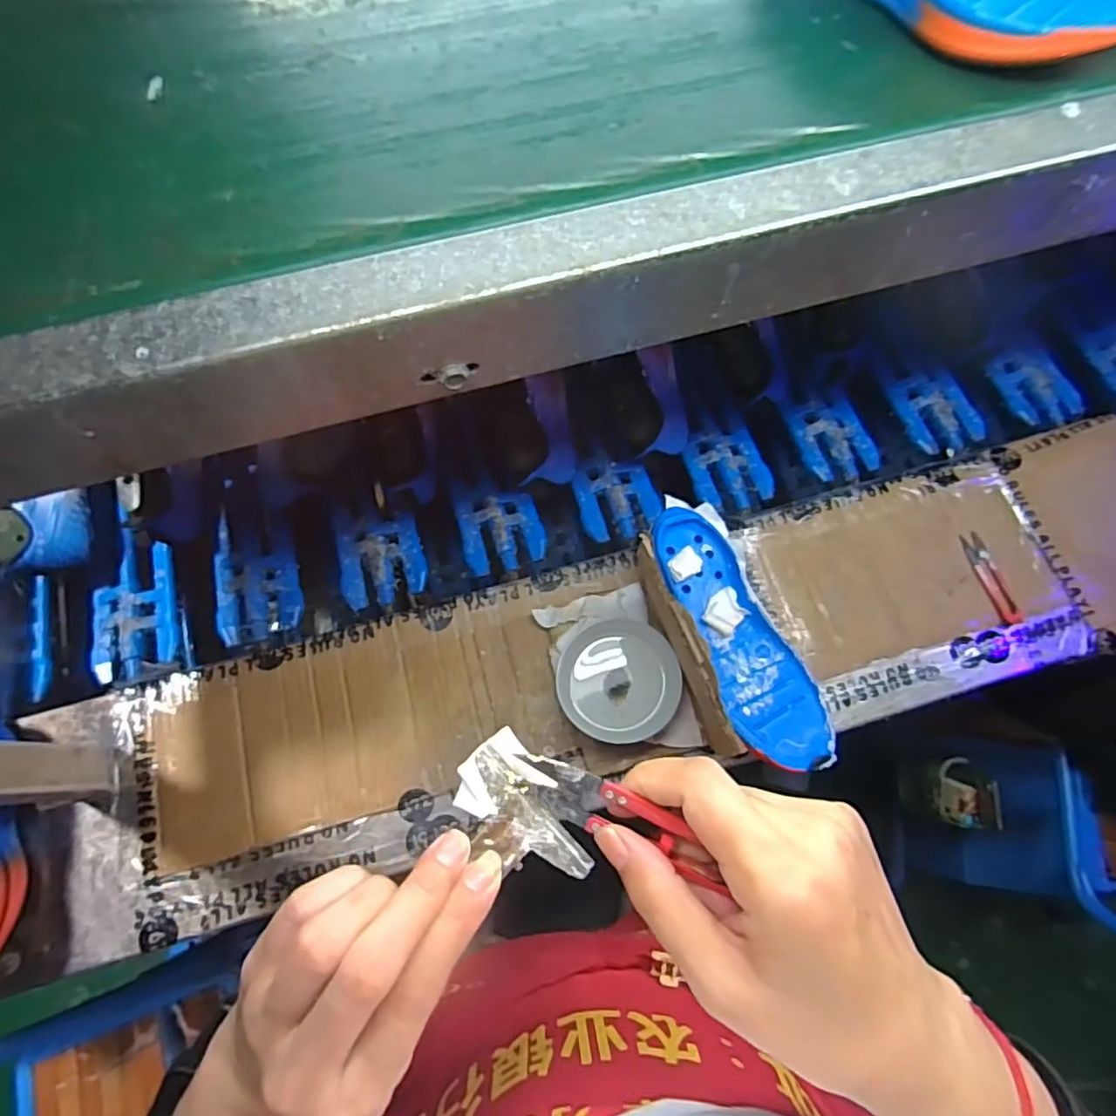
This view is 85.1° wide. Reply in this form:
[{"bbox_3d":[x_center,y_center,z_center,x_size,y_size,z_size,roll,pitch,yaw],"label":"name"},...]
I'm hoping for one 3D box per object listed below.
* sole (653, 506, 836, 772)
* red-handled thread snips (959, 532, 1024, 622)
[{"bbox_3d":[0.168,0.070,0.558,0.083,0.030,0.250,-22,76,-8],"label":"sole"},{"bbox_3d":[0.461,0.022,0.648,0.025,0.004,0.101,-14,75,-6],"label":"red-handled thread snips"}]

